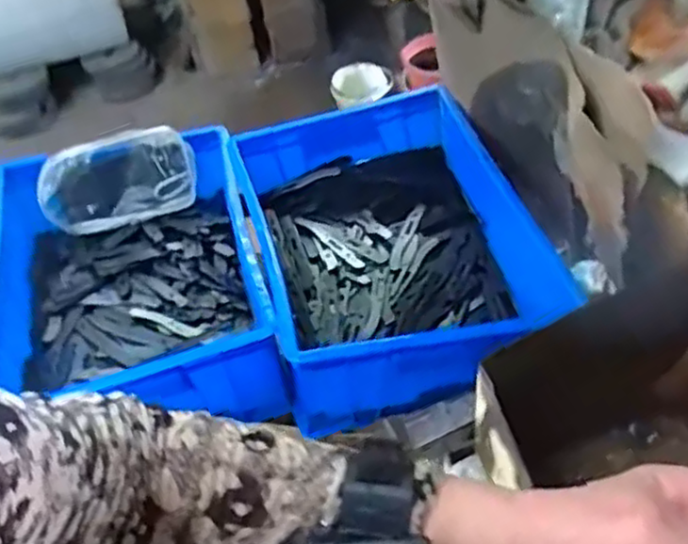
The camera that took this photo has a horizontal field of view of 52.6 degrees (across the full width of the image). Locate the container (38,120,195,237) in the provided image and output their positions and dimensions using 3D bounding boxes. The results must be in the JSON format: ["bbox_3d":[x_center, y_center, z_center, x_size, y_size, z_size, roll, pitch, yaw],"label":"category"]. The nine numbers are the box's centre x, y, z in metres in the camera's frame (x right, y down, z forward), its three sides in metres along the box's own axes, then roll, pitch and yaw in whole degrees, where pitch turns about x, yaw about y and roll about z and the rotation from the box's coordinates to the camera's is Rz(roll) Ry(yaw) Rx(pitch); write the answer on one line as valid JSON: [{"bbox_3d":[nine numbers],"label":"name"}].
[{"bbox_3d":[-0.295,-0.122,0.920,0.193,0.119,0.055,-22,30,-16],"label":"container"}]

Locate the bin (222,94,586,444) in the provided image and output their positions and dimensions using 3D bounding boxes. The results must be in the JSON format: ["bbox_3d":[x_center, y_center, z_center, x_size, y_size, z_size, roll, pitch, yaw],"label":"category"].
[{"bbox_3d":[0.040,-0.047,0.848,0.286,0.131,0.381,-14,47,-6],"label":"bin"}]

